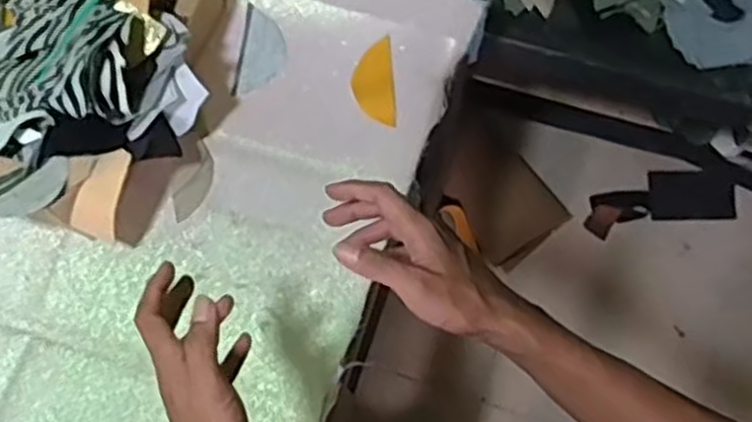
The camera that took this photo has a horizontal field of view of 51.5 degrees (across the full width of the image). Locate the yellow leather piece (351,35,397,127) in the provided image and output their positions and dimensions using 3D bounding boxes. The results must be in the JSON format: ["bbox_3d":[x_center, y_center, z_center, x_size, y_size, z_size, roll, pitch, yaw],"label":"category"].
[{"bbox_3d":[-0.003,-0.147,0.904,0.048,0.004,0.106,-7,77,12],"label":"yellow leather piece"}]

